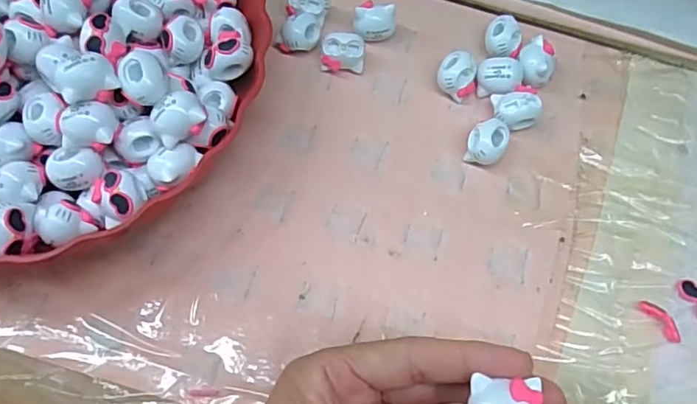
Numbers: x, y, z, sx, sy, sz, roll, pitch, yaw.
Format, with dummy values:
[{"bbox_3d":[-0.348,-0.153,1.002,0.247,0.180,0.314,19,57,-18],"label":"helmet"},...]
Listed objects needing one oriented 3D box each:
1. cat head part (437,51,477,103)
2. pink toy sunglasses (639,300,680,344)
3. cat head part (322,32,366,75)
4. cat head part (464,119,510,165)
[{"bbox_3d":[0.063,-0.072,0.325,0.023,0.021,0.021,0,65,0],"label":"cat head part"},{"bbox_3d":[0.151,0.057,0.269,0.008,0.005,0.024,-32,69,-13],"label":"pink toy sunglasses"},{"bbox_3d":[-0.003,-0.088,0.330,0.025,0.022,0.015,3,66,1],"label":"cat head part"},{"bbox_3d":[0.076,-0.032,0.305,0.021,0.021,0.024,28,69,12],"label":"cat head part"}]

